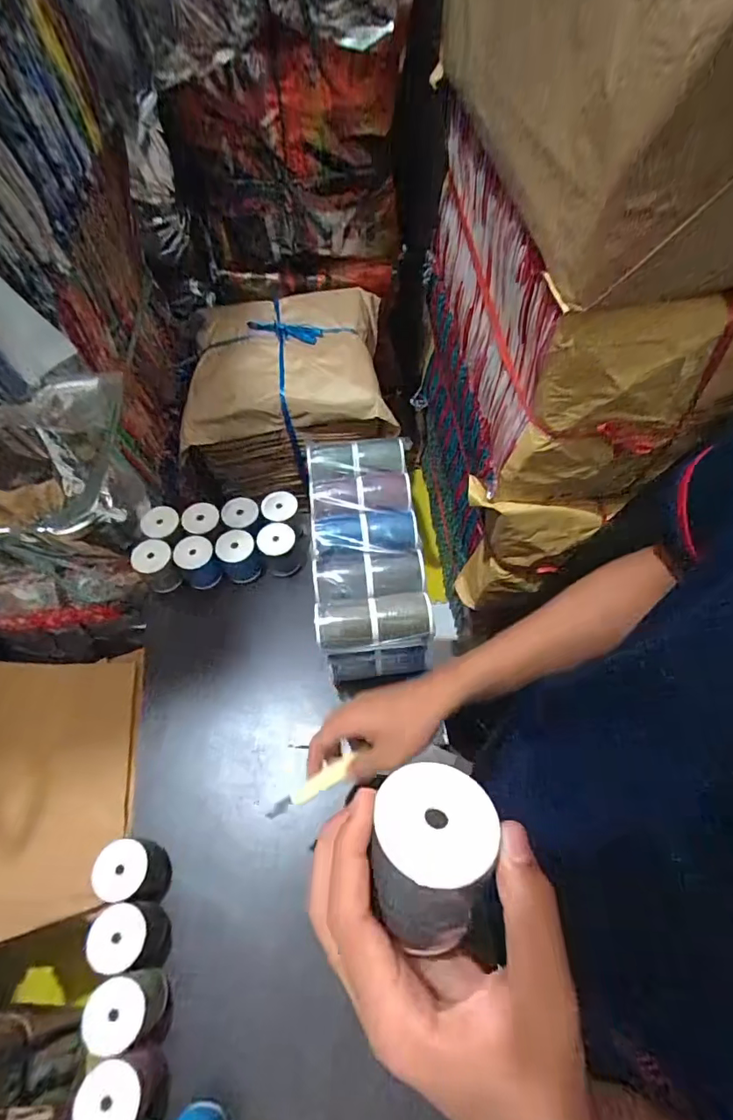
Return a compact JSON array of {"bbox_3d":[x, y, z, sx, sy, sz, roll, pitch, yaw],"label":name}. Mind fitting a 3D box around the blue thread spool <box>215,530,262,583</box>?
[{"bbox_3d":[-0.189,-0.005,0.750,0.054,0.053,0.057,-1,60,1],"label":"blue thread spool"}]

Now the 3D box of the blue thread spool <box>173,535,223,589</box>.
[{"bbox_3d":[-0.248,0.003,0.746,0.054,0.050,0.065,-28,63,-13],"label":"blue thread spool"}]

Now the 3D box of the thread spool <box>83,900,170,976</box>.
[{"bbox_3d":[-0.246,0.395,0.534,0.057,0.084,0.057,-1,60,1],"label":"thread spool"}]

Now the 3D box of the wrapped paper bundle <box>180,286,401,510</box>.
[{"bbox_3d":[-0.173,-0.364,1.067,0.417,0.234,0.381,-6,60,-2],"label":"wrapped paper bundle"}]

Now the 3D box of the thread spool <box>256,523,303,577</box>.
[{"bbox_3d":[-0.131,-0.018,0.754,0.055,0.051,0.061,-9,60,-3],"label":"thread spool"}]

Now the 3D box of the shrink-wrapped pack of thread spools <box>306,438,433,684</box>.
[{"bbox_3d":[0.000,0.004,0.677,0.129,0.162,0.292,-5,60,-1],"label":"shrink-wrapped pack of thread spools"}]

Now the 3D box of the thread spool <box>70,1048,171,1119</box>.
[{"bbox_3d":[-0.224,0.497,0.474,0.057,0.091,0.058,-1,60,1],"label":"thread spool"}]

